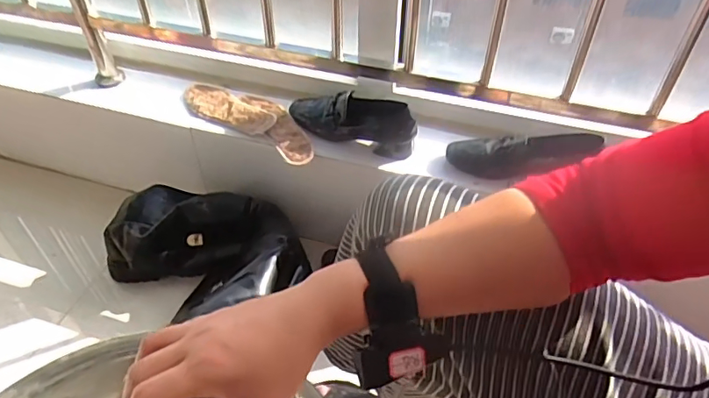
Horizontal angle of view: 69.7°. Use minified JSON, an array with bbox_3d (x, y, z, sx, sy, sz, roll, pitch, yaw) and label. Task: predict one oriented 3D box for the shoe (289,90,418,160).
[{"bbox_3d":[-0.007,-0.156,0.947,0.256,0.071,0.098,15,47,14],"label":"shoe"}]

